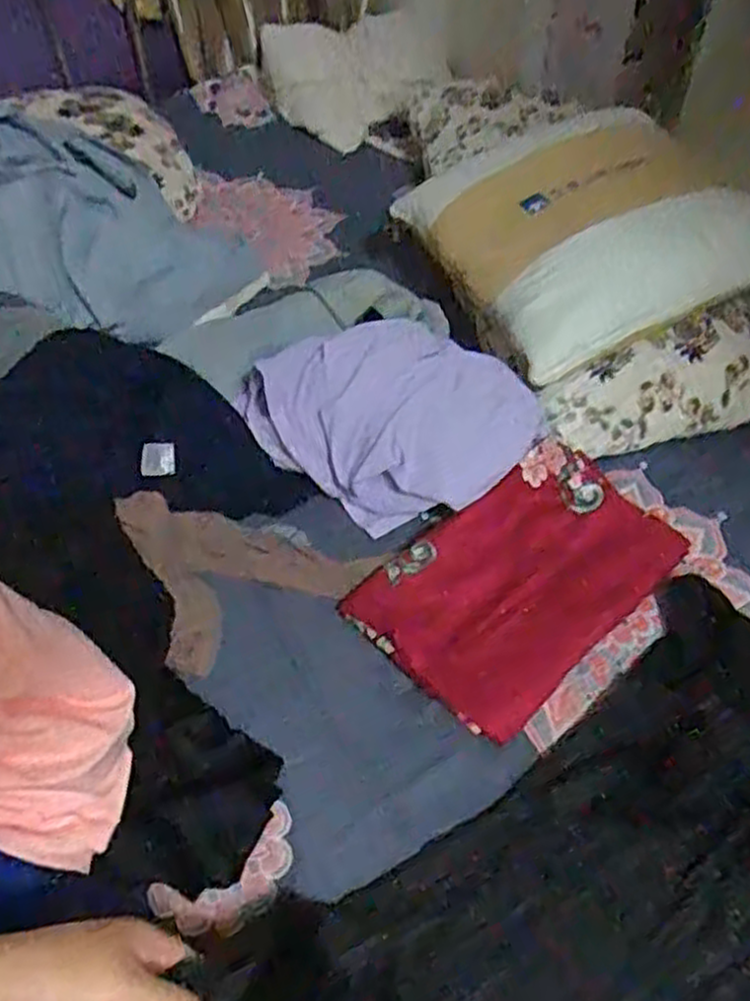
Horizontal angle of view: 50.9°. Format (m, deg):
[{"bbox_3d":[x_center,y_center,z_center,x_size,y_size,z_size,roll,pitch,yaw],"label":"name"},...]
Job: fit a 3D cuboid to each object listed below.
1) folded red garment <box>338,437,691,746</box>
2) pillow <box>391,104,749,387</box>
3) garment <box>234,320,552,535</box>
[{"bbox_3d":[0.130,0.062,0.706,0.276,0.036,0.183,-35,57,-27],"label":"folded red garment"},{"bbox_3d":[0.233,-0.322,0.878,0.311,0.106,0.369,-18,51,-15],"label":"pillow"},{"bbox_3d":[0.024,-0.083,0.780,0.241,0.088,0.203,-24,53,-20],"label":"garment"}]

